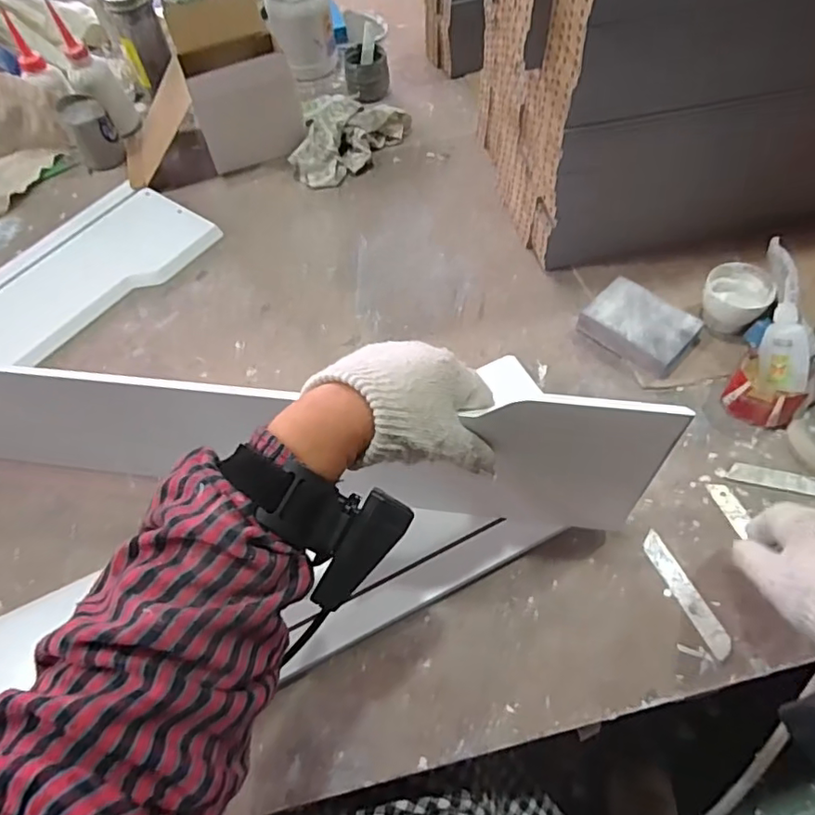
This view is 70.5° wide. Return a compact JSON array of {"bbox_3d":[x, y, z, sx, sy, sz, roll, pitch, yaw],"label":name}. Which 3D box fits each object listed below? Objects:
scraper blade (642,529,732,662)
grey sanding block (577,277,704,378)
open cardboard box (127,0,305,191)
[{"bbox_3d":[0.218,0.145,0.452,0.020,0.004,0.099,-26,59,-4],"label":"scraper blade"},{"bbox_3d":[0.232,-0.080,0.579,0.102,0.034,0.073,39,68,24],"label":"grey sanding block"},{"bbox_3d":[-0.269,-0.412,0.752,0.233,0.116,0.175,-15,59,-5],"label":"open cardboard box"}]

